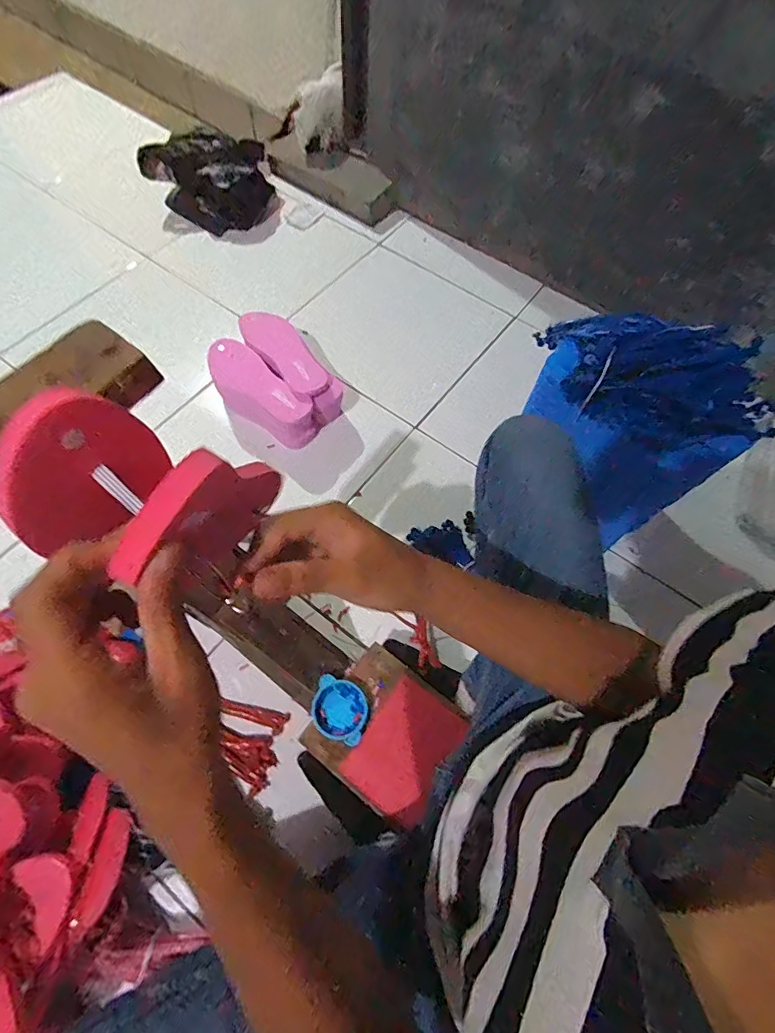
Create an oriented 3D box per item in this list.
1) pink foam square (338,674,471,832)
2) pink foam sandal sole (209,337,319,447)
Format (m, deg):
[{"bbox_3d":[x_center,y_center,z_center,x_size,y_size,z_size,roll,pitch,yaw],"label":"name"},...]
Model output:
[{"bbox_3d":[0.024,0.301,0.613,0.109,0.019,0.146,35,70,13],"label":"pink foam square"},{"bbox_3d":[-0.247,-0.229,0.912,0.237,0.090,0.094,42,71,15],"label":"pink foam sandal sole"}]

